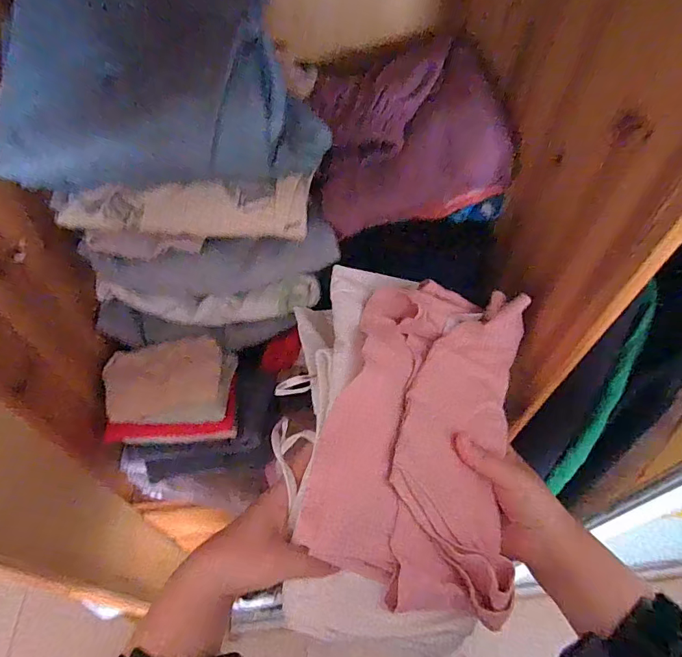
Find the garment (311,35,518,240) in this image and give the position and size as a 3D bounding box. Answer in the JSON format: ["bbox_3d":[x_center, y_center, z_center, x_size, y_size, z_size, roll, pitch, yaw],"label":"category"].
[{"bbox_3d":[0.072,-0.240,0.507,0.192,0.106,0.235,-3,53,-5],"label":"garment"}]

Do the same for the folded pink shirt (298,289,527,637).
[{"bbox_3d":[0.078,0.082,0.355,0.184,0.052,0.255,25,68,-22],"label":"folded pink shirt"}]

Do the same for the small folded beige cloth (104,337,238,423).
[{"bbox_3d":[-0.194,0.059,0.489,0.134,0.024,0.104,1,52,-2],"label":"small folded beige cloth"}]

